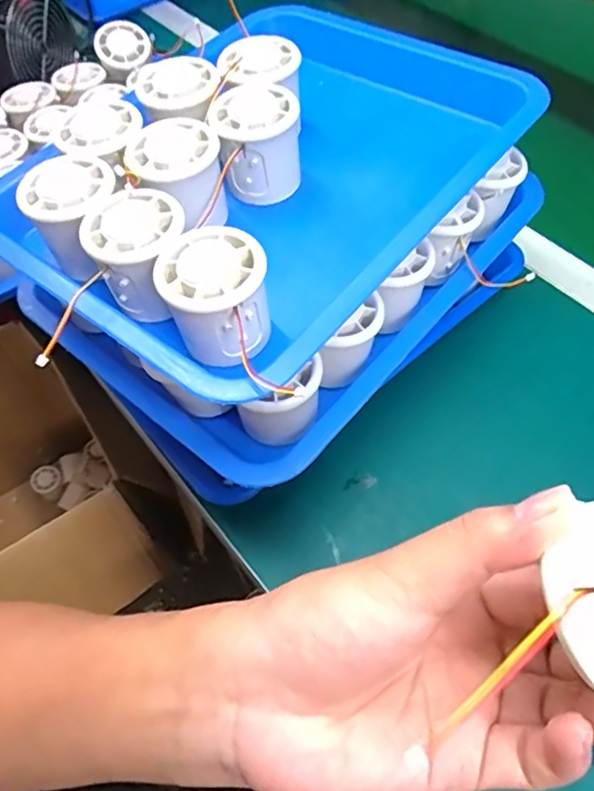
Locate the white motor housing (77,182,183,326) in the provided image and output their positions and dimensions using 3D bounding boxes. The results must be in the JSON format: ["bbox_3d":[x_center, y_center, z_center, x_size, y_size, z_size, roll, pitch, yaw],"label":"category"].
[{"bbox_3d":[-0.090,-0.082,0.343,0.053,0.057,0.056,-13,58,-5],"label":"white motor housing"}]

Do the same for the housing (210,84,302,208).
[{"bbox_3d":[-0.026,-0.169,0.395,0.054,0.056,0.059,-13,58,-5],"label":"housing"}]

